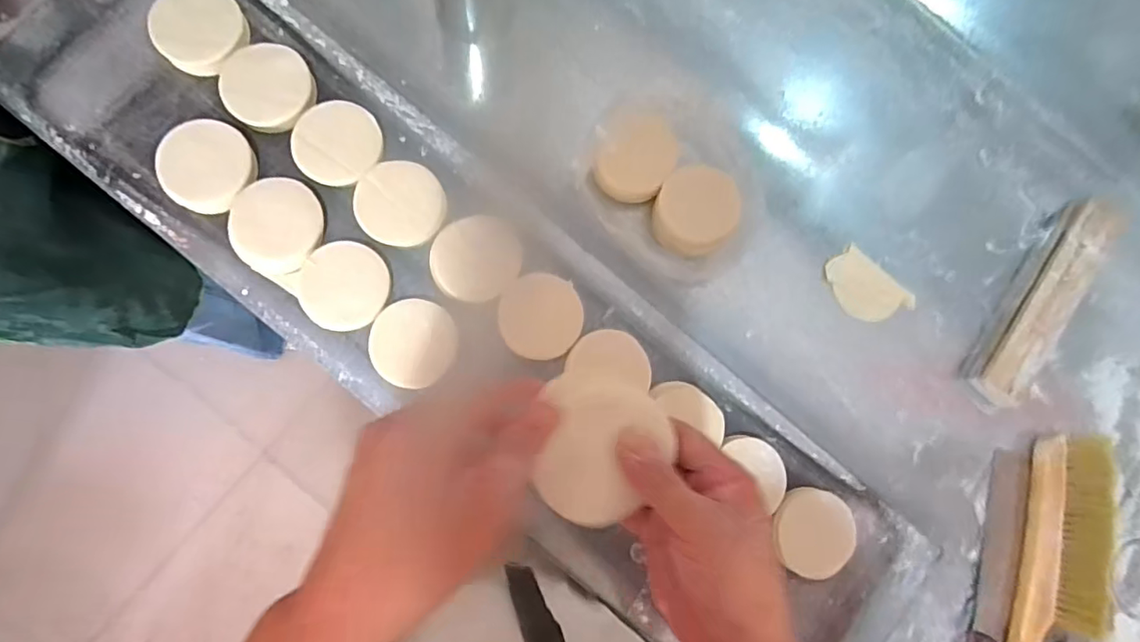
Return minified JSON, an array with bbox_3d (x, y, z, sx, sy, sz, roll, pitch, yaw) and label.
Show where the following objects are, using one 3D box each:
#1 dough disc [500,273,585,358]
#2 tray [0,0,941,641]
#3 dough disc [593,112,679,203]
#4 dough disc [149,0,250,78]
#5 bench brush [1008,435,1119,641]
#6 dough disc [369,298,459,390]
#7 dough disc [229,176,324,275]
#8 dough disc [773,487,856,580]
[{"bbox_3d":[-0.029,-0.004,0.579,0.083,0.008,0.084,1,85,-7],"label":"dough disc"},{"bbox_3d":[-0.104,-0.004,0.589,1.152,0.051,0.275,38,82,-2],"label":"tray"},{"bbox_3d":[0.072,-0.183,0.617,0.080,0.022,0.103,24,83,-4],"label":"dough disc"},{"bbox_3d":[-0.374,-0.293,0.570,0.087,0.024,0.085,1,85,-7],"label":"dough disc"},{"bbox_3d":[0.565,0.312,0.645,0.139,0.035,0.353,21,82,-4],"label":"bench brush"},{"bbox_3d":[-0.154,0.023,0.558,0.079,0.015,0.084,1,85,-7],"label":"dough disc"},{"bbox_3d":[-0.289,-0.095,0.553,0.084,0.013,0.093,10,84,-6],"label":"dough disc"},{"bbox_3d":[0.262,0.224,0.603,0.083,0.020,0.093,-12,87,-7],"label":"dough disc"}]

